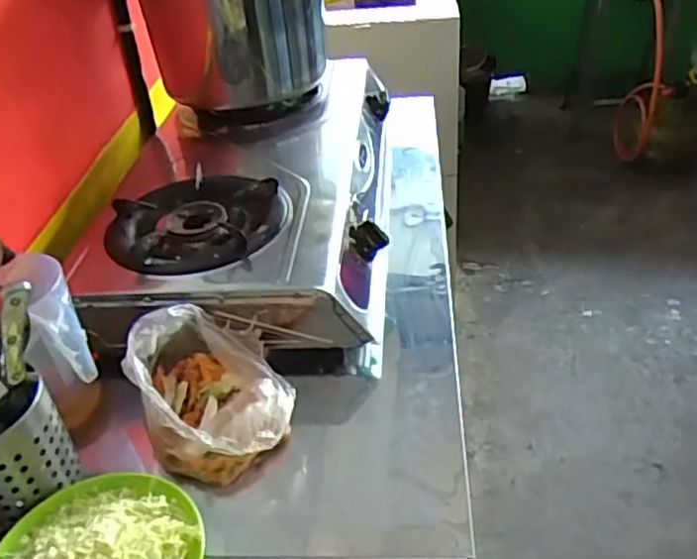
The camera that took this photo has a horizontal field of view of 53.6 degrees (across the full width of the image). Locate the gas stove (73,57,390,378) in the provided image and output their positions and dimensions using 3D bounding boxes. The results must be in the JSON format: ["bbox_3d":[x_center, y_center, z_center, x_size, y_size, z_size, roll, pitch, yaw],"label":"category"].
[{"bbox_3d":[-0.142,-0.135,0.996,0.371,0.127,0.622,-2,37,5],"label":"gas stove"}]

